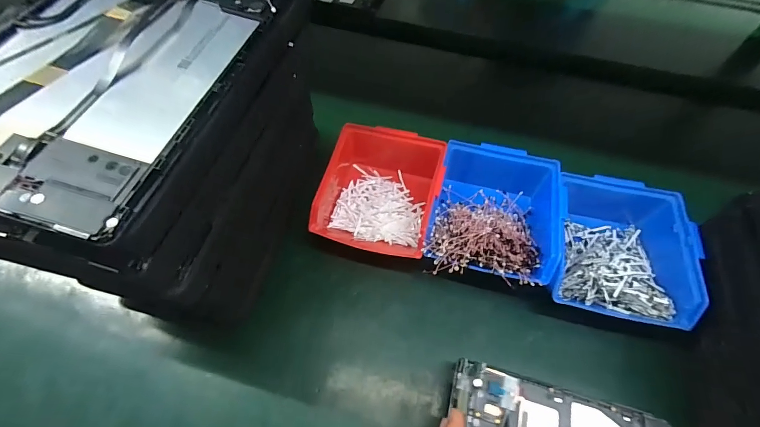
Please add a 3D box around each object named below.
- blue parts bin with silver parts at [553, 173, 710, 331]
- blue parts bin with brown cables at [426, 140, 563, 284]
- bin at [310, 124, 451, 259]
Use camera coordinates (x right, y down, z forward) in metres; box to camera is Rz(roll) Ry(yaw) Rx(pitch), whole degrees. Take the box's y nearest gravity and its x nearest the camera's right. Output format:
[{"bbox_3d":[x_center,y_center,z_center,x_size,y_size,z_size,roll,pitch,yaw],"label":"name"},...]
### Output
[{"bbox_3d":[0.241,0.031,0.366,0.119,0.072,0.167,15,59,9],"label":"blue parts bin with silver parts"},{"bbox_3d":[0.119,0.003,0.377,0.123,0.066,0.153,13,59,8],"label":"blue parts bin with brown cables"},{"bbox_3d":[0.002,-0.032,0.392,0.122,0.063,0.154,13,59,7],"label":"bin"}]

